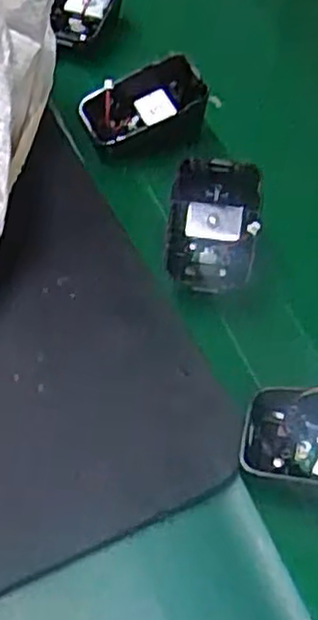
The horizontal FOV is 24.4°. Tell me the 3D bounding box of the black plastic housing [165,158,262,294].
[{"bbox_3d":[0.027,-0.046,0.367,0.044,0.018,0.064,10,53,5],"label":"black plastic housing"}]

